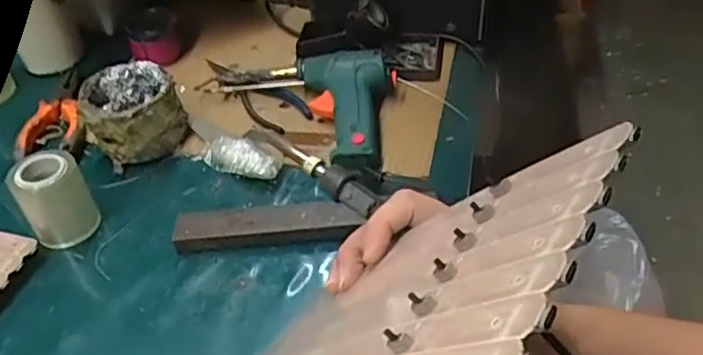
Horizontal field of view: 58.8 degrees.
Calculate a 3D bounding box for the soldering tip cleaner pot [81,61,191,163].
[{"bbox_3d":[-0.203,-0.064,0.580,0.087,0.069,0.084,-22,45,-18],"label":"soldering tip cleaner pot"}]

